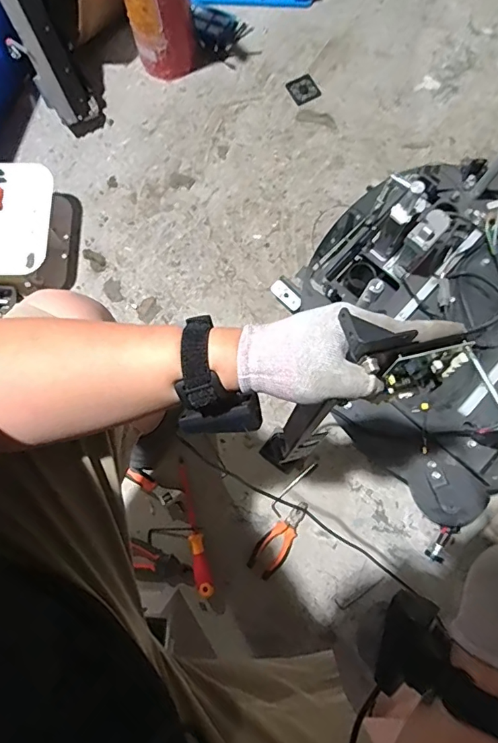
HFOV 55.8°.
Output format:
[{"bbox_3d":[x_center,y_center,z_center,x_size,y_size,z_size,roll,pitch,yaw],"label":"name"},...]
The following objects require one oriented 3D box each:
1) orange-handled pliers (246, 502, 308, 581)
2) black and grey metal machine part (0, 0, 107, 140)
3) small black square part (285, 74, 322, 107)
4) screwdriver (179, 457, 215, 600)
[{"bbox_3d":[0.062,0.318,0.892,0.058,0.013,0.154,39,80,7],"label":"orange-handled pliers"},{"bbox_3d":[-0.426,-0.676,0.959,0.121,0.375,0.077,-29,48,-6],"label":"black and grey metal machine part"},{"bbox_3d":[0.130,-0.669,1.116,0.070,0.009,0.069,-31,80,-7],"label":"small black square part"},{"bbox_3d":[-0.108,0.296,0.889,0.027,0.032,0.248,-14,79,-4],"label":"screwdriver"}]

